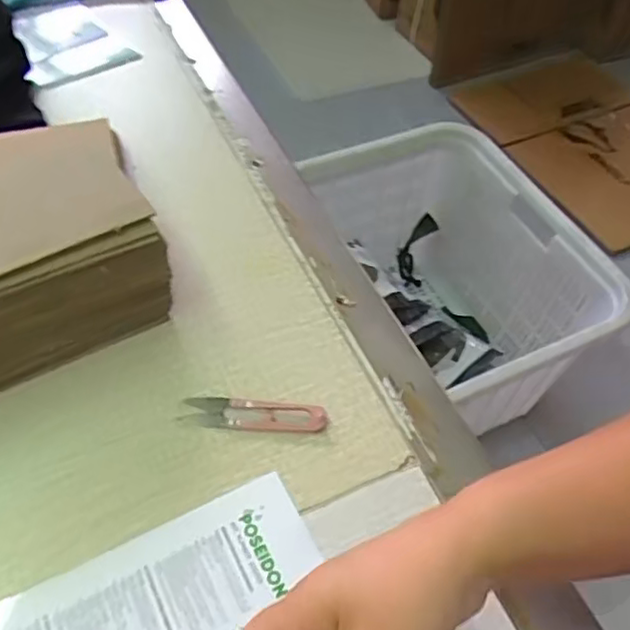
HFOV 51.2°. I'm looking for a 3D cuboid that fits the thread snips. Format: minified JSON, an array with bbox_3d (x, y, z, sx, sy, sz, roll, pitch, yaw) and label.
[{"bbox_3d":[-0.043,0.069,0.465,0.101,0.008,0.024,4,52,-3],"label":"thread snips"}]

